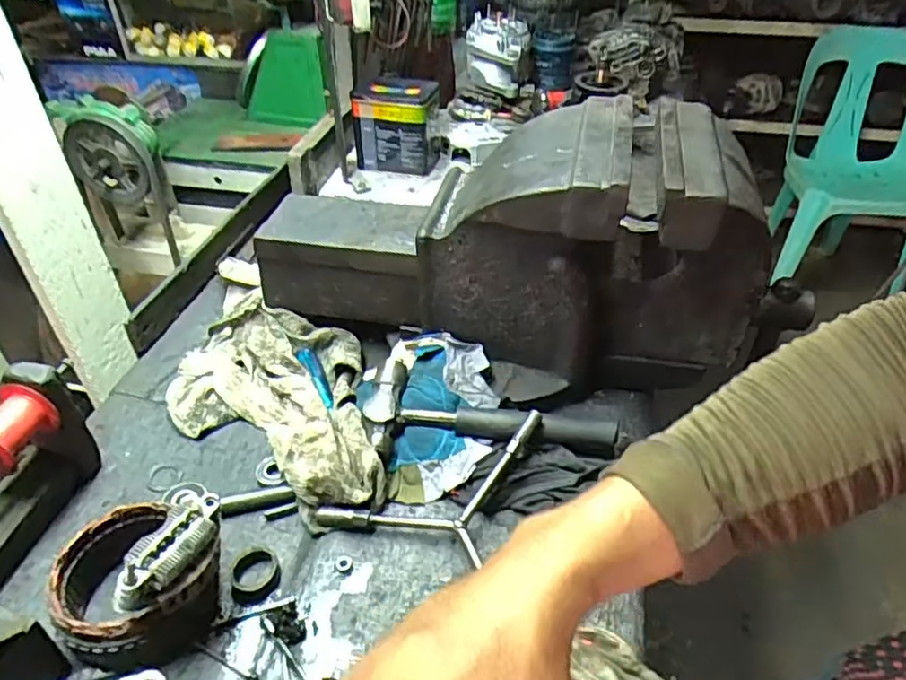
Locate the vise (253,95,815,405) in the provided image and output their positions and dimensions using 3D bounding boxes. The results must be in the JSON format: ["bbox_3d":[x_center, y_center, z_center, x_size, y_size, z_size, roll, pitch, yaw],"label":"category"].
[{"bbox_3d":[0.068,-0.093,0.665,0.554,0.256,0.181,9,41,11],"label":"vise"}]

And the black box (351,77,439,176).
[{"bbox_3d":[-0.094,-0.345,1.038,0.129,0.125,0.099,5,40,7],"label":"black box"}]

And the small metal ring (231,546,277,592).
[{"bbox_3d":[-0.164,0.193,0.529,0.037,0.020,0.036,0,40,0],"label":"small metal ring"}]

